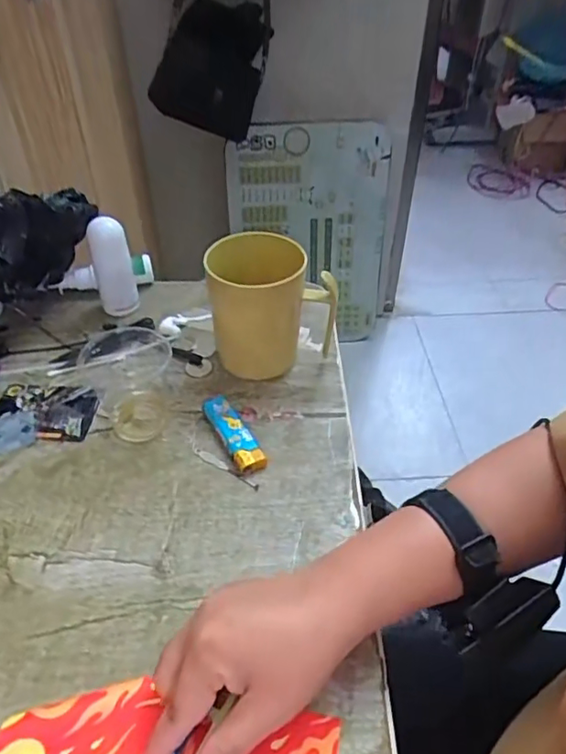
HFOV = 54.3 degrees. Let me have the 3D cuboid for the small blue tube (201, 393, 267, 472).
[{"bbox_3d":[-0.042,0.042,0.450,0.022,0.012,0.088,-21,48,-21],"label":"small blue tube"}]

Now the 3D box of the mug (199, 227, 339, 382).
[{"bbox_3d":[-0.008,-0.063,0.485,0.105,0.114,0.086,4,44,3],"label":"mug"}]

